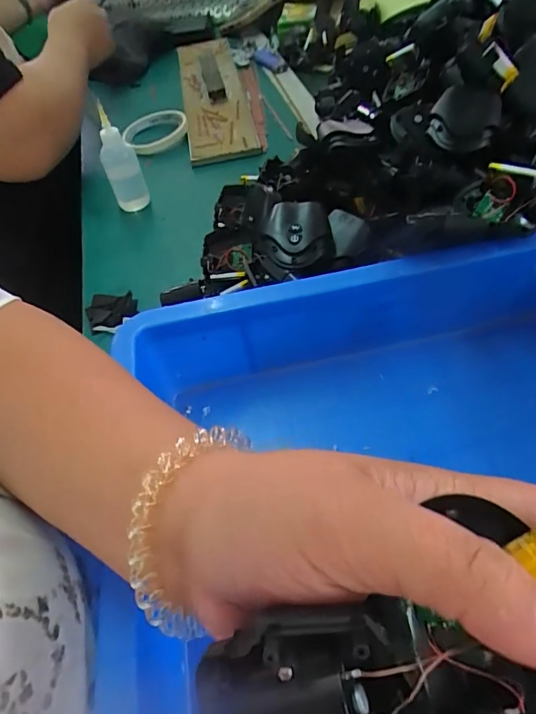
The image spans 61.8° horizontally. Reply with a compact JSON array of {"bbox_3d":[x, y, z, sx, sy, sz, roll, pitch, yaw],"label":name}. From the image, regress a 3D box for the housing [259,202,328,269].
[{"bbox_3d":[0.020,-0.094,0.351,0.051,0.025,0.057,-2,53,4],"label":"housing"}]

